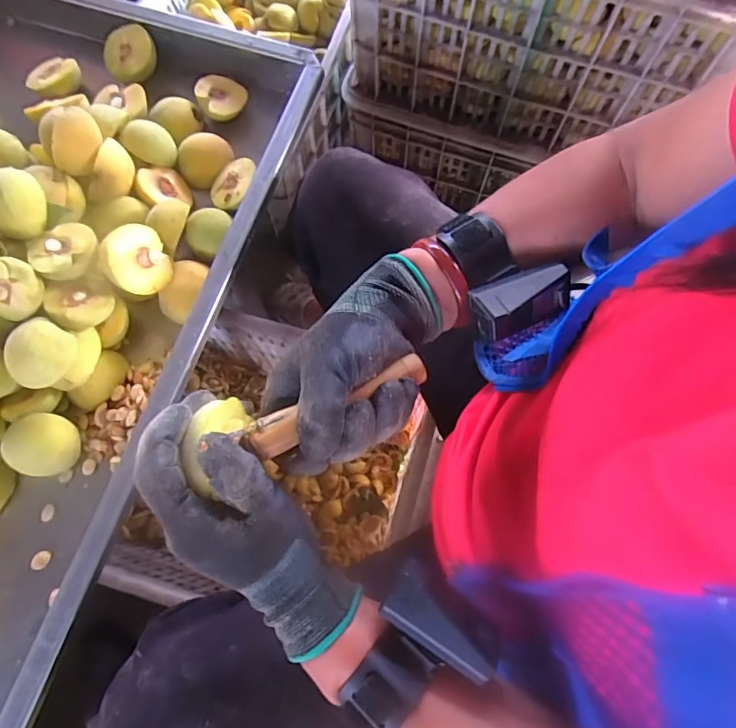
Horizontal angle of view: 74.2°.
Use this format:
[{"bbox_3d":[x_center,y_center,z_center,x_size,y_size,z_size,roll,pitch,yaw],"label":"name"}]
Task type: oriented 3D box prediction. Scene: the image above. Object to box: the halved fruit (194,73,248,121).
[{"bbox_3d":[-0.171,-0.316,0.573,0.055,0.021,0.048,-23,75,-6],"label":"halved fruit"}]

